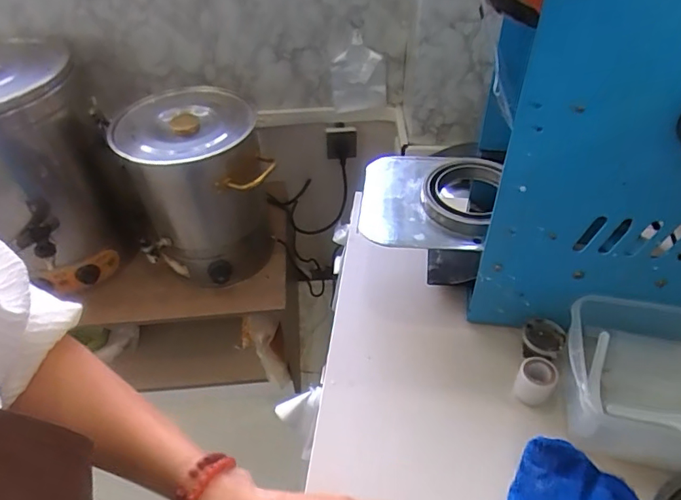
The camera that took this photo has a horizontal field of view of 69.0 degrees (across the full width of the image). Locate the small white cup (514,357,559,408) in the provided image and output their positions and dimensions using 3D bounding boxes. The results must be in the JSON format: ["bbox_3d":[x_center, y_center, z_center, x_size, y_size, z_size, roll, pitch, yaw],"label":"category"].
[{"bbox_3d":[0.210,0.141,0.532,0.038,0.034,0.041,-2,45,2],"label":"small white cup"}]

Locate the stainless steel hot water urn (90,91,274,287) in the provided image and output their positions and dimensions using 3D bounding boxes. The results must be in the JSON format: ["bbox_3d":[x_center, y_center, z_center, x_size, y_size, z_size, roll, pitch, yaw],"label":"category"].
[{"bbox_3d":[-0.340,-0.146,1.205,0.311,0.381,0.303,-19,46,-15],"label":"stainless steel hot water urn"}]

